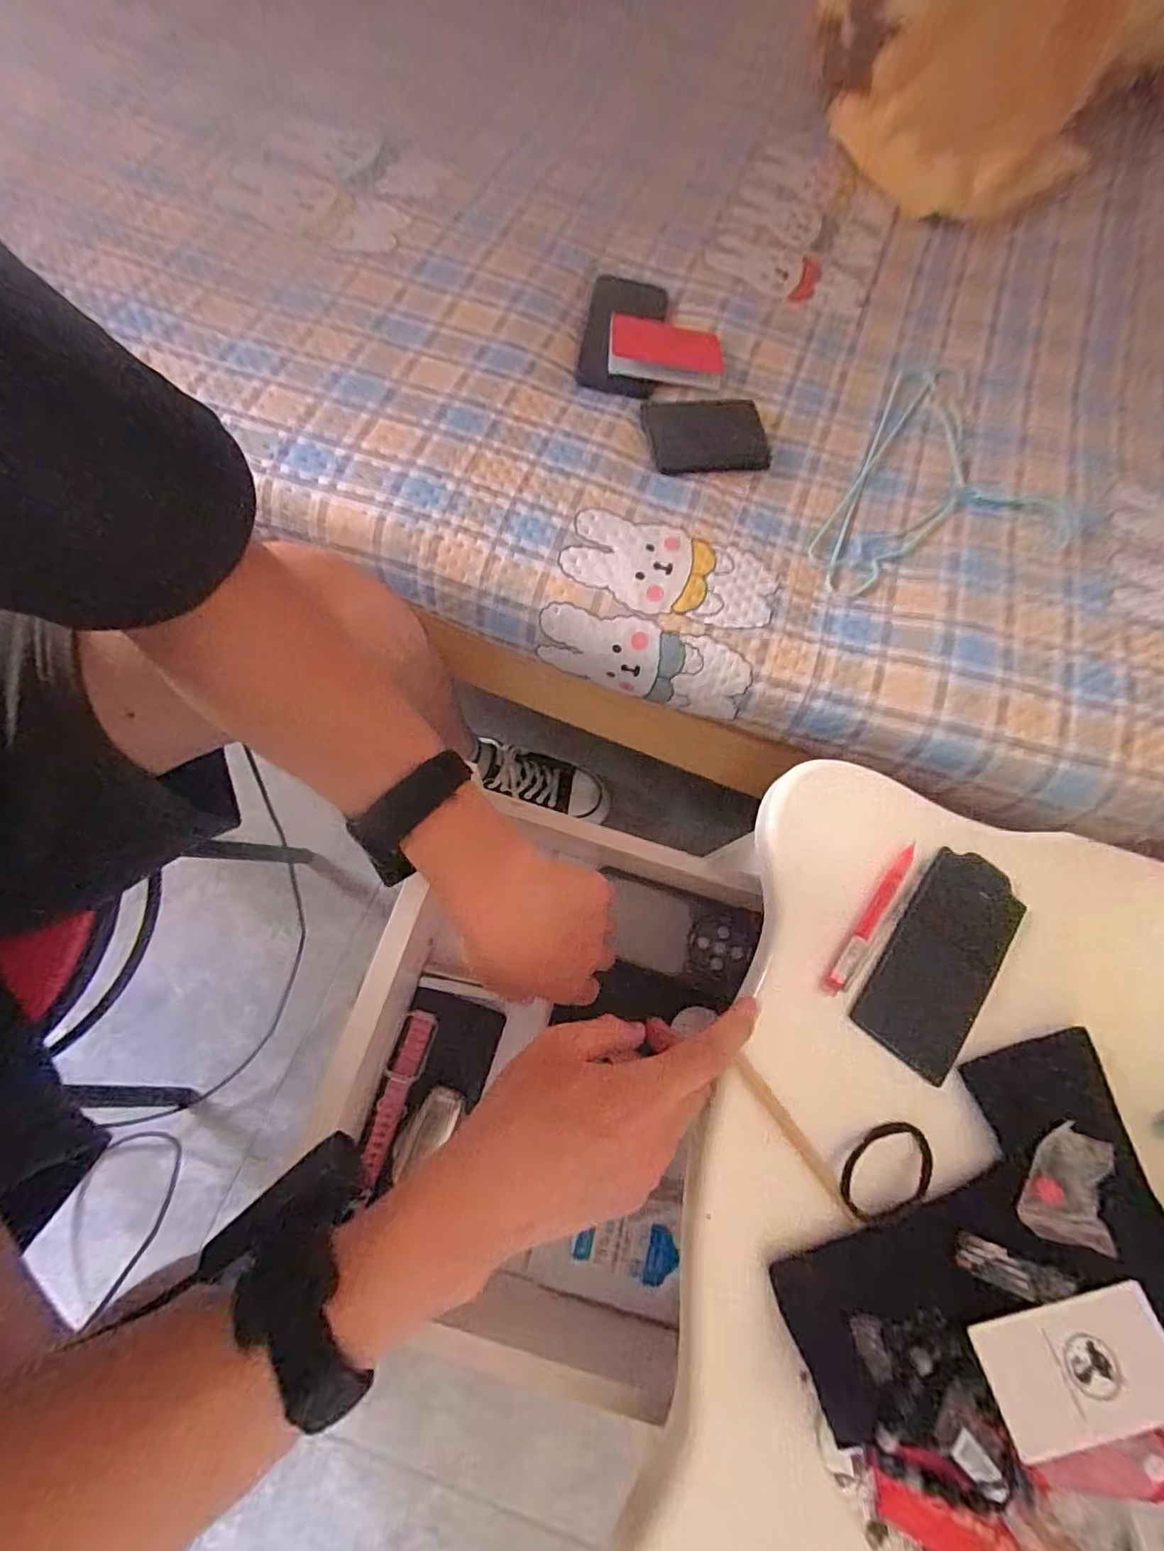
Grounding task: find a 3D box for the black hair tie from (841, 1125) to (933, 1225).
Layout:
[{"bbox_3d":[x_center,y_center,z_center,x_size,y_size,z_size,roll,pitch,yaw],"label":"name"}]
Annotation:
[{"bbox_3d":[0.177,0.229,0.328,0.062,0.008,0.038,-23,73,-9],"label":"black hair tie"}]

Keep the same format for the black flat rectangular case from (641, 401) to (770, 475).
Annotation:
[{"bbox_3d":[0.117,-0.319,0.530,0.110,0.008,0.092,-4,71,-3],"label":"black flat rectangular case"}]

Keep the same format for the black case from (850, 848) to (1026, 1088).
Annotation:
[{"bbox_3d":[0.236,0.117,0.368,0.068,0.007,0.143,35,73,10],"label":"black case"}]

